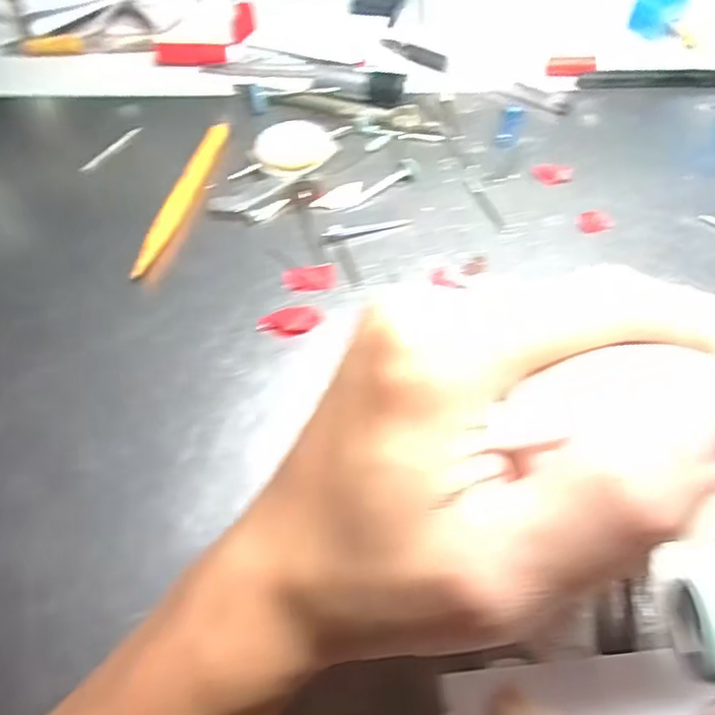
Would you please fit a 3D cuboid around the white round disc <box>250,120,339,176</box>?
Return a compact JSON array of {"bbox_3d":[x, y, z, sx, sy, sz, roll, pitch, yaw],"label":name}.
[{"bbox_3d":[-0.036,-0.116,0.325,0.038,0.009,0.043,29,66,18],"label":"white round disc"}]

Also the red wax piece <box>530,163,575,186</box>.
[{"bbox_3d":[0.104,-0.099,0.312,0.022,0.004,0.015,15,62,12],"label":"red wax piece"}]

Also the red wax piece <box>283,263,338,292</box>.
[{"bbox_3d":[-0.023,-0.039,0.281,0.025,0.004,0.015,-5,60,0],"label":"red wax piece"}]

